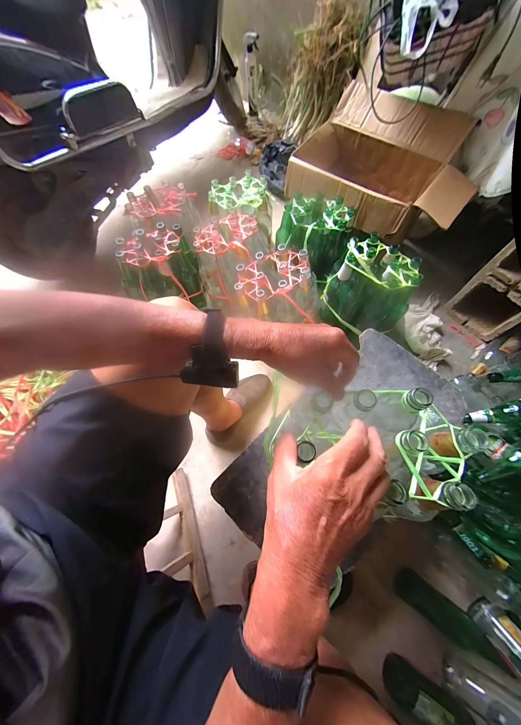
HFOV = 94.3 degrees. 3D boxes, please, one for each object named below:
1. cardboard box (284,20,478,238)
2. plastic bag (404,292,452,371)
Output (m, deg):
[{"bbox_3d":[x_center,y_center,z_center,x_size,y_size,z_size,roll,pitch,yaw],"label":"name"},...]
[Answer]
[{"bbox_3d":[0.410,-0.659,0.837,0.568,0.237,0.384,37,73,16],"label":"cardboard box"},{"bbox_3d":[0.583,-0.131,0.853,0.120,0.052,0.305,10,68,7],"label":"plastic bag"}]

